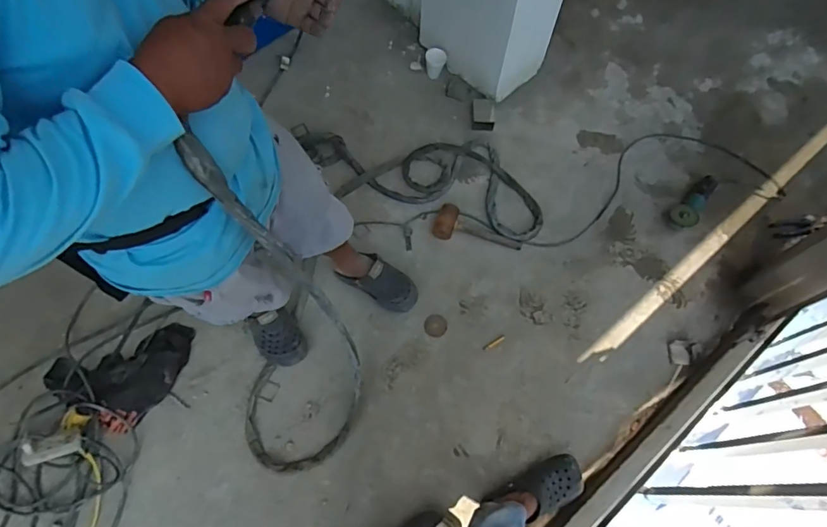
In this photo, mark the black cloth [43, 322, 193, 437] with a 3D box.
[{"bbox_3d":[-0.835,0.276,1.426,0.317,0.069,0.322,30,71,9],"label":"black cloth"}]

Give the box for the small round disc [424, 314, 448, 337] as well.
[{"bbox_3d":[0.068,0.187,1.497,0.068,0.008,0.067,1,68,-2],"label":"small round disc"}]

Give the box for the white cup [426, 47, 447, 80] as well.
[{"bbox_3d":[0.083,-0.745,1.853,0.075,0.085,0.084,3,68,-1],"label":"white cup"}]

